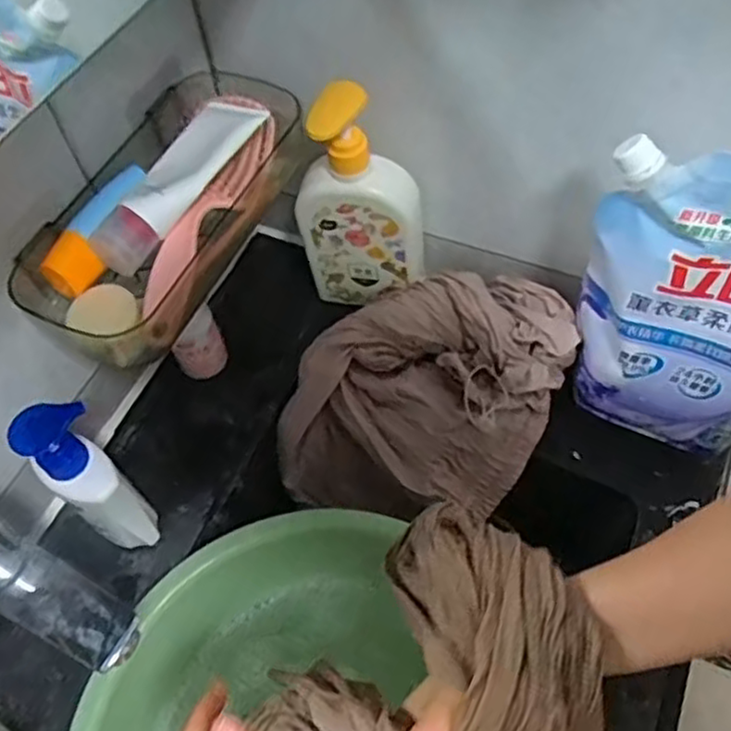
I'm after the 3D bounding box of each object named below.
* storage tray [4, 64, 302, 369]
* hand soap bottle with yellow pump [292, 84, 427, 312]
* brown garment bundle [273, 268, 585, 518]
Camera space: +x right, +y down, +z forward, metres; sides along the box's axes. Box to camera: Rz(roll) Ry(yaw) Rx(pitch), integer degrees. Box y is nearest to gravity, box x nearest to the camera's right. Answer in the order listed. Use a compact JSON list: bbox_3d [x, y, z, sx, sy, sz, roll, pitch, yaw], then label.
[{"bbox_3d":[-0.139,-0.119,0.509,0.118,0.057,0.244,22,61,17],"label":"storage tray"},{"bbox_3d":[-0.004,-0.128,0.584,0.104,0.223,0.047,-4,57,2],"label":"hand soap bottle with yellow pump"},{"bbox_3d":[0.051,0.031,0.622,0.204,0.156,0.211,25,62,18],"label":"brown garment bundle"}]

